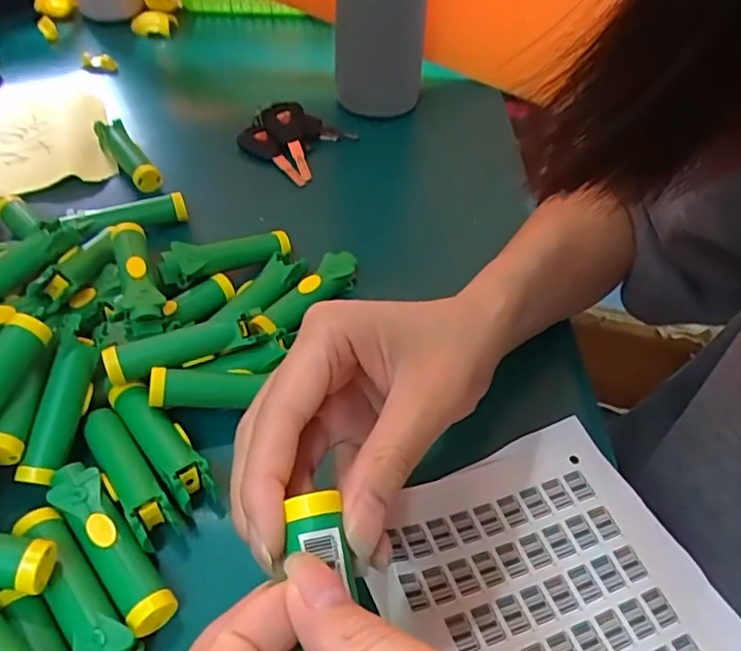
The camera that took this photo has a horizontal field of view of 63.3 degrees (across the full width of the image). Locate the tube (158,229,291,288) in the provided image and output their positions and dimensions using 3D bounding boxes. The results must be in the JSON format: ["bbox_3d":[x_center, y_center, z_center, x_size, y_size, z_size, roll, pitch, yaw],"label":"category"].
[{"bbox_3d":[-0.086,-0.045,0.370,0.083,0.020,0.015,-20,52,-36],"label":"tube"}]

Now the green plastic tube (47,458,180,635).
[{"bbox_3d":[-0.109,0.093,0.254,0.020,0.015,0.083,-34,59,-29],"label":"green plastic tube"}]

